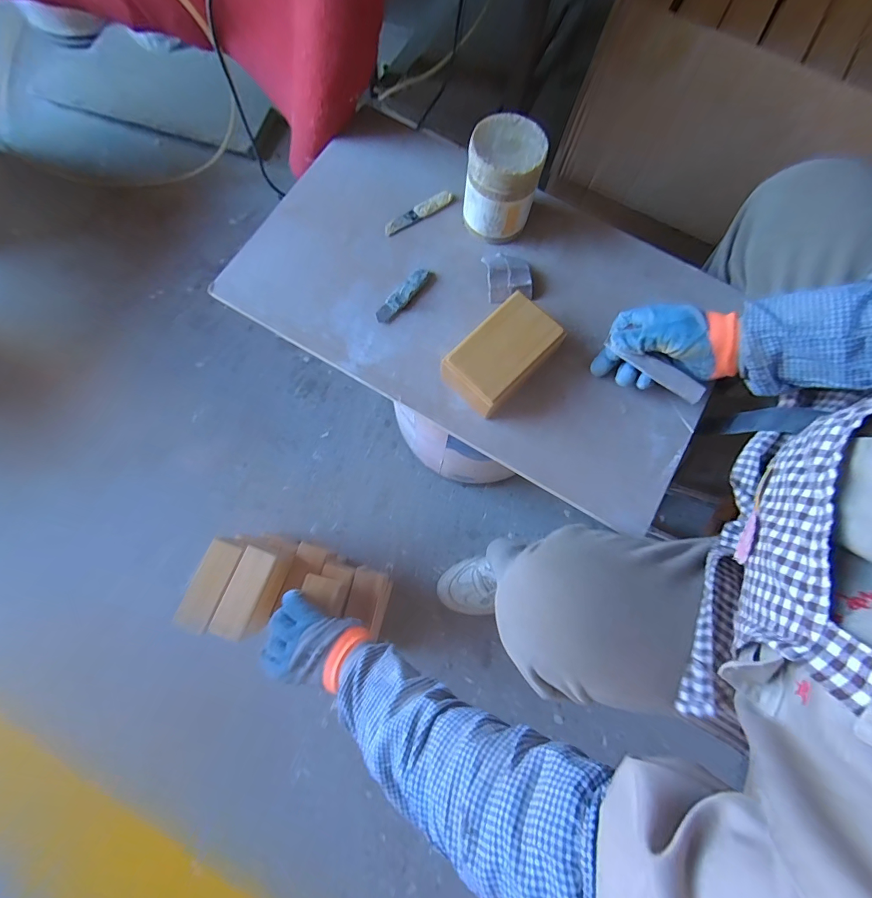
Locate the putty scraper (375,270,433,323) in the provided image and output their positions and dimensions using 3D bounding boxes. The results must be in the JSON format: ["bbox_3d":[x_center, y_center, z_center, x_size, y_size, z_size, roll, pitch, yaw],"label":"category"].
[{"bbox_3d":[-0.040,-0.192,0.501,0.022,0.010,0.090,42,80,9],"label":"putty scraper"}]

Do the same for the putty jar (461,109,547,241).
[{"bbox_3d":[0.079,-0.317,0.485,0.081,0.104,0.079,0,77,0],"label":"putty jar"}]

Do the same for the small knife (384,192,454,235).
[{"bbox_3d":[-0.023,-0.313,0.532,0.102,0.005,0.020,-34,80,-8],"label":"small knife"}]

